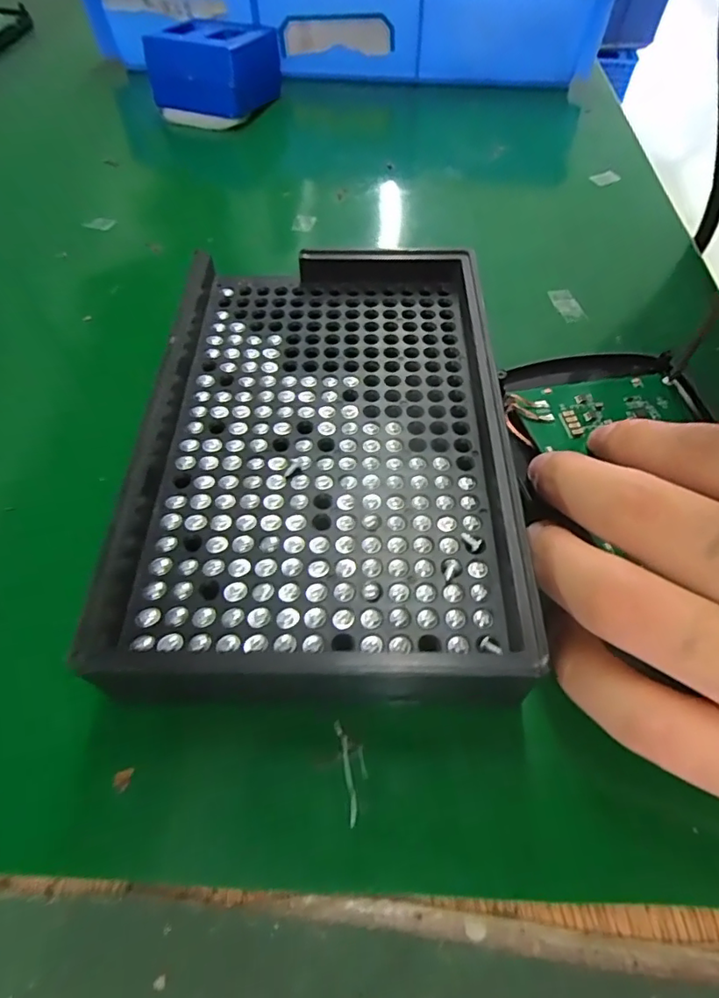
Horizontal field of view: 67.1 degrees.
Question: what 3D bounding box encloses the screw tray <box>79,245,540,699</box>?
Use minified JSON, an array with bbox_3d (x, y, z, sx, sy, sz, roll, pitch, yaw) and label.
[{"bbox_3d":[-0.009,-0.016,0.147,0.095,0.023,0.136,3,55,-3],"label":"screw tray"}]

